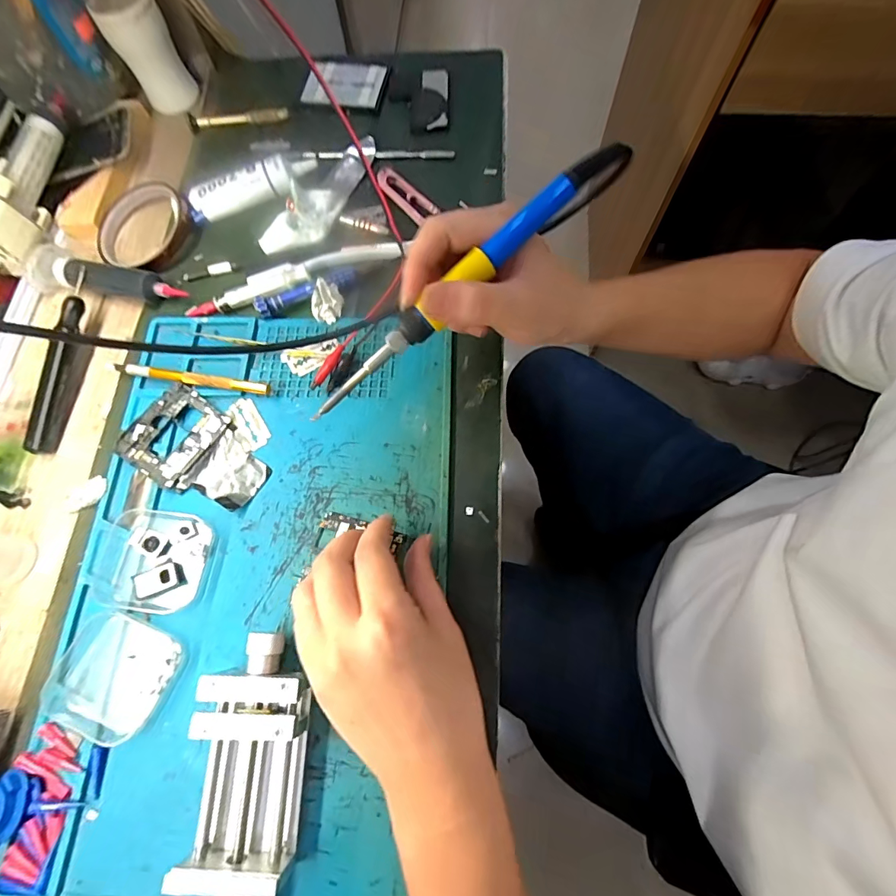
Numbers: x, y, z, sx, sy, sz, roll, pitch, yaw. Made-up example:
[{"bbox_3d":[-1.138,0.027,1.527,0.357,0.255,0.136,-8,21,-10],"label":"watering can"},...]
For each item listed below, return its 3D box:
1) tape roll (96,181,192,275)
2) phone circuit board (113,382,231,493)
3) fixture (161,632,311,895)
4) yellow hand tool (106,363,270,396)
[{"bbox_3d":[-0.269,-0.196,0.388,0.082,0.023,0.082,-1,72,2],"label":"tape roll"},{"bbox_3d":[-0.200,-0.009,0.323,0.059,0.007,0.066,31,75,11],"label":"phone circuit board"},{"bbox_3d":[-0.109,0.178,0.244,0.059,0.032,0.134,0,72,2],"label":"fixture"},{"bbox_3d":[-0.199,-0.053,0.335,0.127,0.010,0.009,8,72,4],"label":"yellow hand tool"}]

